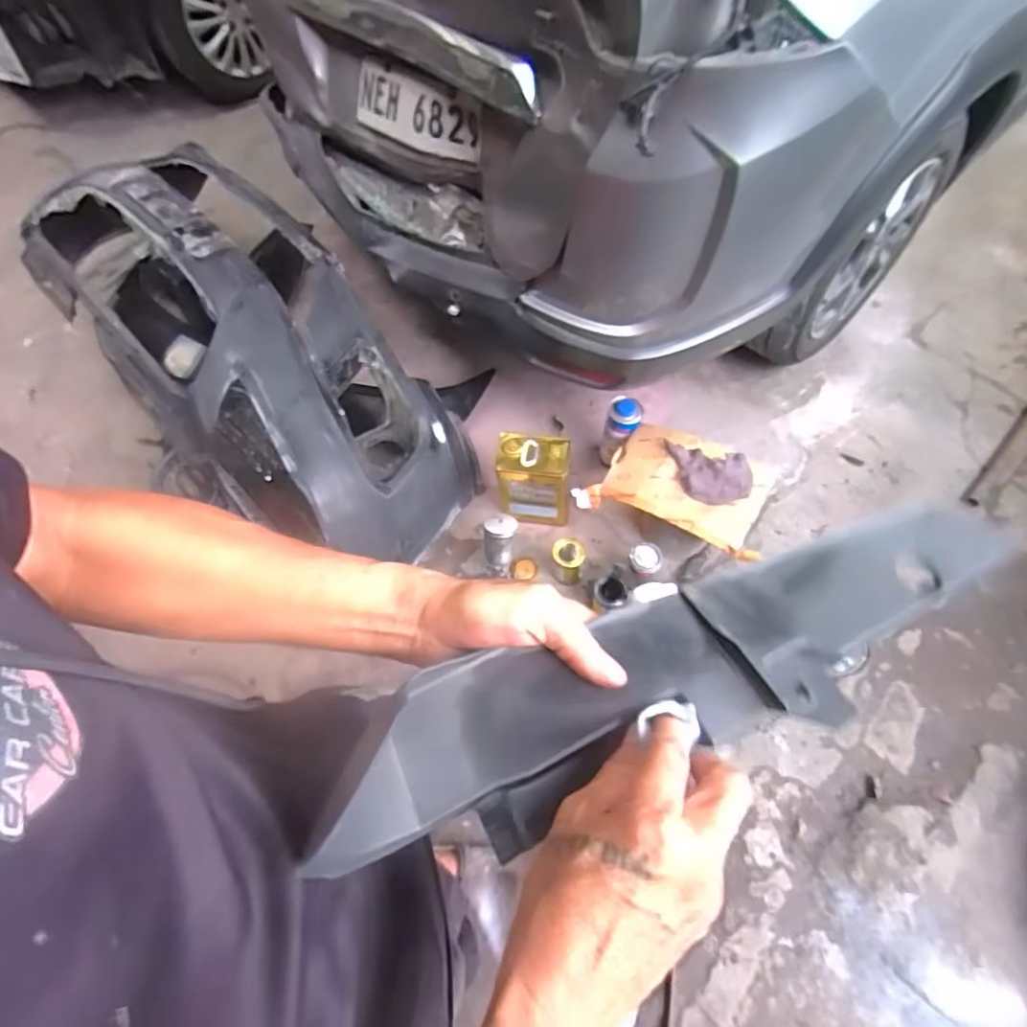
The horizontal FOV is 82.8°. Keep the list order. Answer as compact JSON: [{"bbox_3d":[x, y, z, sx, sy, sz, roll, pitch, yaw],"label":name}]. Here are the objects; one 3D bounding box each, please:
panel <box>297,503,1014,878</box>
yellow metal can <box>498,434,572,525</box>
[{"bbox_3d":[0.124,0.085,0.351,0.468,0.029,0.098,-17,64,-17],"label":"panel"},{"bbox_3d":[0.050,-0.077,1.387,0.163,0.229,0.126,1,63,5],"label":"yellow metal can"}]

